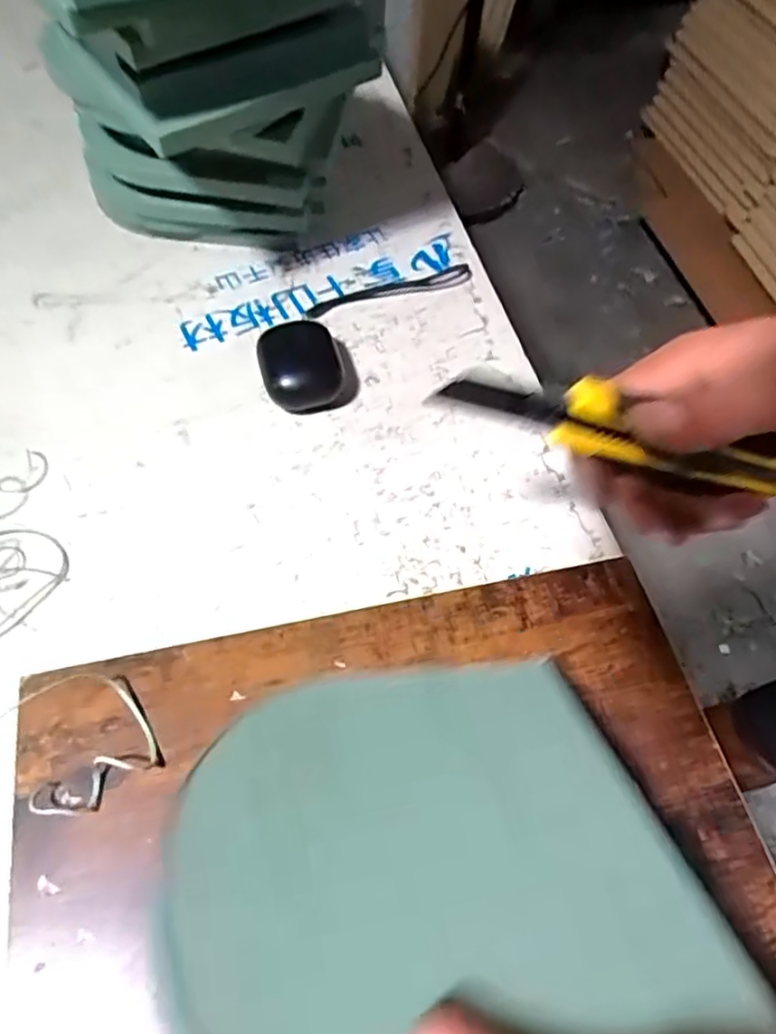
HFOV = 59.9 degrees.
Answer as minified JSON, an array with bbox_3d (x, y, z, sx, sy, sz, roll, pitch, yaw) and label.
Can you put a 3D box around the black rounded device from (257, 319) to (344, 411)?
[{"bbox_3d":[-0.057,-0.095,0.431,0.048,0.028,0.061,-12,60,-11],"label":"black rounded device"}]

